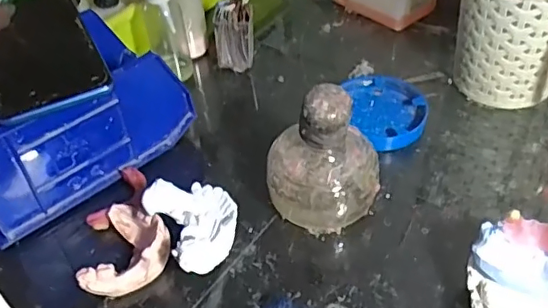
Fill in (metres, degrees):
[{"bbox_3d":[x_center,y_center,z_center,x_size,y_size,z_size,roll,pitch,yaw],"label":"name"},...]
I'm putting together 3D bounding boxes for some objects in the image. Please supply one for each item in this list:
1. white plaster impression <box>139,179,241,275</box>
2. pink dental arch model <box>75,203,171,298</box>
[{"bbox_3d":[-0.049,0.047,0.368,0.051,0.039,0.067,-25,47,-19],"label":"white plaster impression"},{"bbox_3d":[-0.092,0.061,0.366,0.047,0.026,0.071,2,44,8],"label":"pink dental arch model"}]

